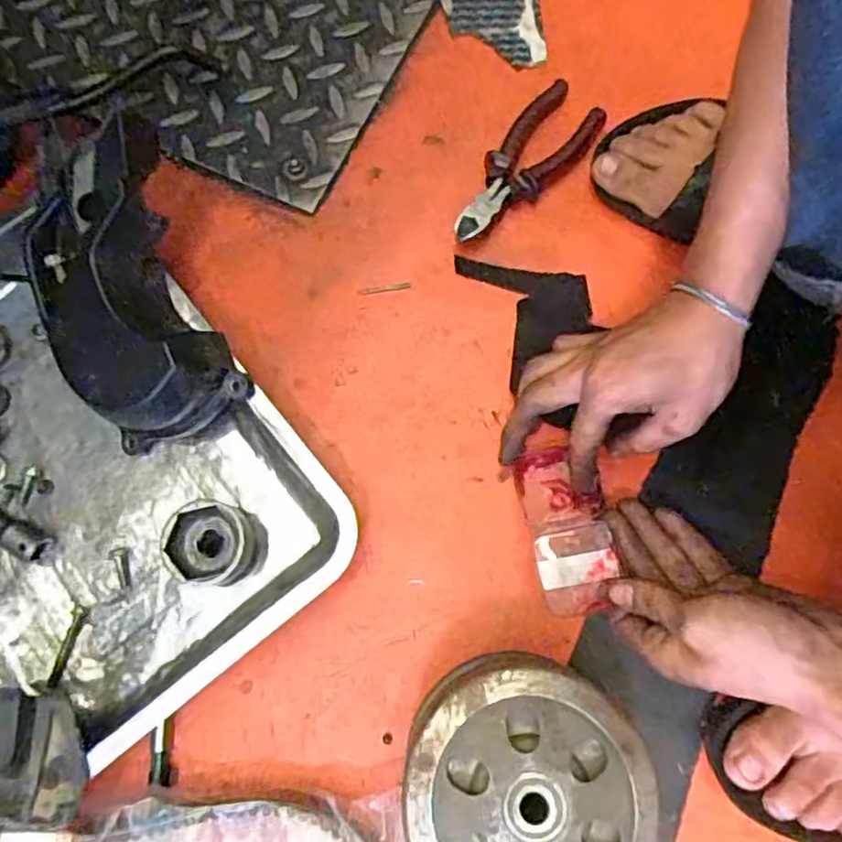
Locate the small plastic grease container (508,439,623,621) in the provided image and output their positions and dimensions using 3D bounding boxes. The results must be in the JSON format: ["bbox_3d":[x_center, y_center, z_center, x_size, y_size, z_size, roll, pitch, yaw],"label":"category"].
[{"bbox_3d":[0.094,0.068,0.436,0.048,0.013,0.112,-10,58,-1],"label":"small plastic grease container"}]

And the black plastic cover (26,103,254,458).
[{"bbox_3d":[-0.195,-0.089,0.431,0.109,0.063,0.207,-18,92,-3],"label":"black plastic cover"}]

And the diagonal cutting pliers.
[{"bbox_3d":[0.082,-0.196,0.511,0.057,0.024,0.160,35,79,10],"label":"diagonal cutting pliers"}]

